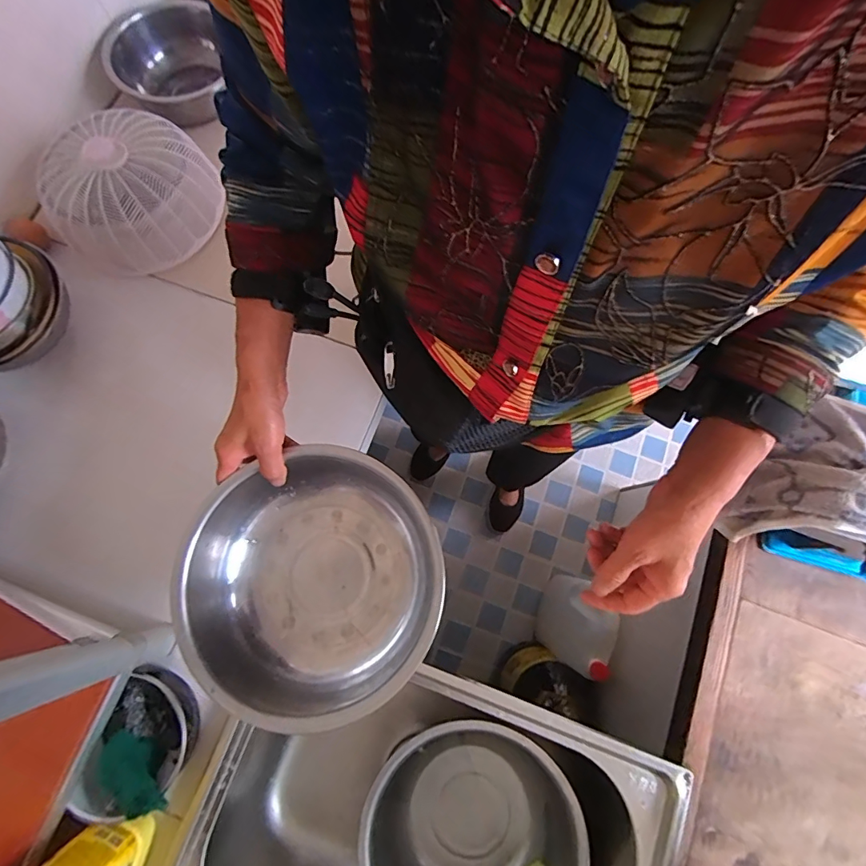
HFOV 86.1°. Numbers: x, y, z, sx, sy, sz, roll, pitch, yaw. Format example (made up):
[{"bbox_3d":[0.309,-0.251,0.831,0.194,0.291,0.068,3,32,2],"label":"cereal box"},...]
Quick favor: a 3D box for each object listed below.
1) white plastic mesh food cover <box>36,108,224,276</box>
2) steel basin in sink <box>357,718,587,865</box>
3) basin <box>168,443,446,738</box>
[{"bbox_3d":[-0.419,-0.338,0.644,0.190,0.092,0.199,20,76,4],"label":"white plastic mesh food cover"},{"bbox_3d":[0.051,0.530,0.623,0.266,0.135,0.273,0,76,-1],"label":"steel basin in sink"},{"bbox_3d":[-0.114,0.143,0.461,0.235,0.086,0.234,0,77,0],"label":"basin"}]

